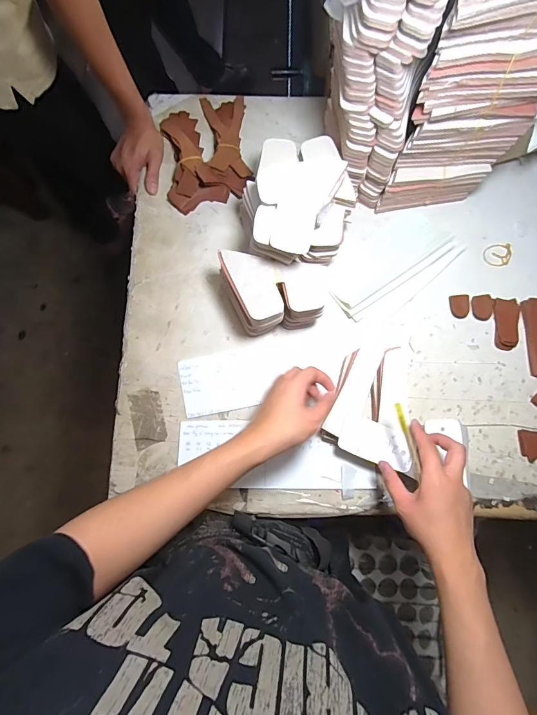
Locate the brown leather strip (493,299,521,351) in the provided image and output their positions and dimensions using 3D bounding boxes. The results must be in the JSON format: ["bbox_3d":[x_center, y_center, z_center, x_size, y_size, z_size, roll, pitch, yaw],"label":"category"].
[{"bbox_3d":[0.375,-0.052,0.594,0.040,0.008,0.079,9,78,3],"label":"brown leather strip"}]

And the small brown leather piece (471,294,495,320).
[{"bbox_3d":[0.339,-0.080,0.599,0.035,0.004,0.042,15,79,4],"label":"small brown leather piece"}]

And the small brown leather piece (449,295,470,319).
[{"bbox_3d":[0.303,-0.081,0.597,0.030,0.005,0.036,0,78,1],"label":"small brown leather piece"}]

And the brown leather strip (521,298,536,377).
[{"bbox_3d":[0.417,-0.031,0.586,0.034,0.014,0.121,-1,78,1],"label":"brown leather strip"}]

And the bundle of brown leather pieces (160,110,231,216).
[{"bbox_3d":[-0.148,-0.348,0.644,0.093,0.040,0.199,-23,78,-4],"label":"bundle of brown leather pieces"}]

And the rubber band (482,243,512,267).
[{"bbox_3d":[0.380,-0.170,0.626,0.050,0.004,0.041,-4,78,0],"label":"rubber band"}]

